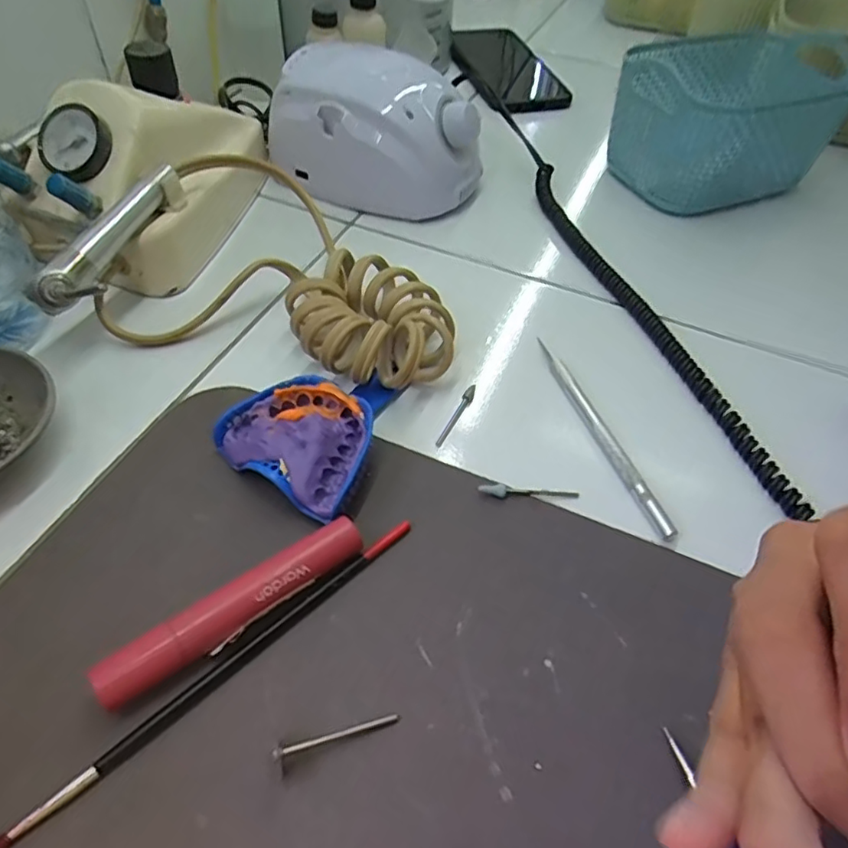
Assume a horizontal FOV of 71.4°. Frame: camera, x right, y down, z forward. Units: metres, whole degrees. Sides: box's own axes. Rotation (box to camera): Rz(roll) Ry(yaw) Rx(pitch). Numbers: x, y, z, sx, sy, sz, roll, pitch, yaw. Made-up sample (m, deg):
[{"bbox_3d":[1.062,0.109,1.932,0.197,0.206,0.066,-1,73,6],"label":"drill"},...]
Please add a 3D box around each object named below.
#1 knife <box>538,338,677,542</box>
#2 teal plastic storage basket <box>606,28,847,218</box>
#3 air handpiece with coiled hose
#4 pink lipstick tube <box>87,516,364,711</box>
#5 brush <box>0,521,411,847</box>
[{"bbox_3d":[0.090,0.003,0.304,0.007,0.010,0.128,-14,53,-14],"label":"knife"},{"bbox_3d":[0.234,-0.239,0.464,0.186,0.091,0.128,-17,54,-18],"label":"teal plastic storage basket"},{"bbox_3d":[-0.083,-0.087,0.334,0.205,0.058,0.132,6,50,1],"label":"air handpiece with coiled hose"},{"bbox_3d":[-0.071,0.070,0.227,0.105,0.019,0.015,-31,58,-25],"label":"pink lipstick tube"},{"bbox_3d":[-0.070,0.088,0.222,0.170,0.007,0.006,-35,60,-27],"label":"brush"}]

